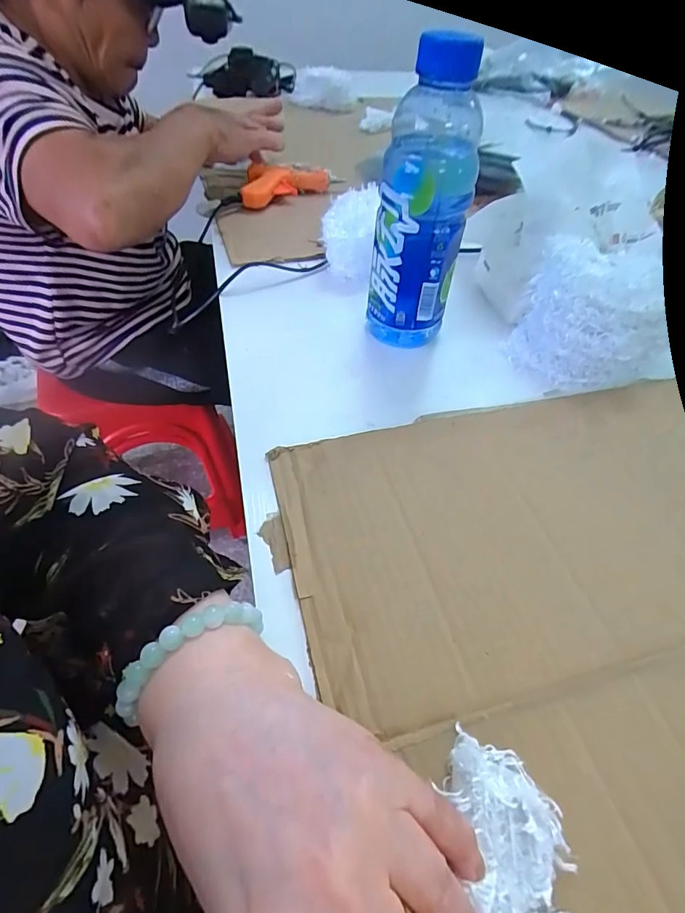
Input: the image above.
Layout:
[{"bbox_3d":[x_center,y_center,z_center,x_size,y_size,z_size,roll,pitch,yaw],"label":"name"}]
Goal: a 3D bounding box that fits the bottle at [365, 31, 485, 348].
[{"bbox_3d":[0.063,-0.191,0.349,0.068,0.200,0.065,13,50,5],"label":"bottle"}]

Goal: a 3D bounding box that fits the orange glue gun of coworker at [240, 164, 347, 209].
[{"bbox_3d":[-0.068,-0.375,0.614,0.134,0.026,0.113,1,50,-5],"label":"orange glue gun of coworker"}]

